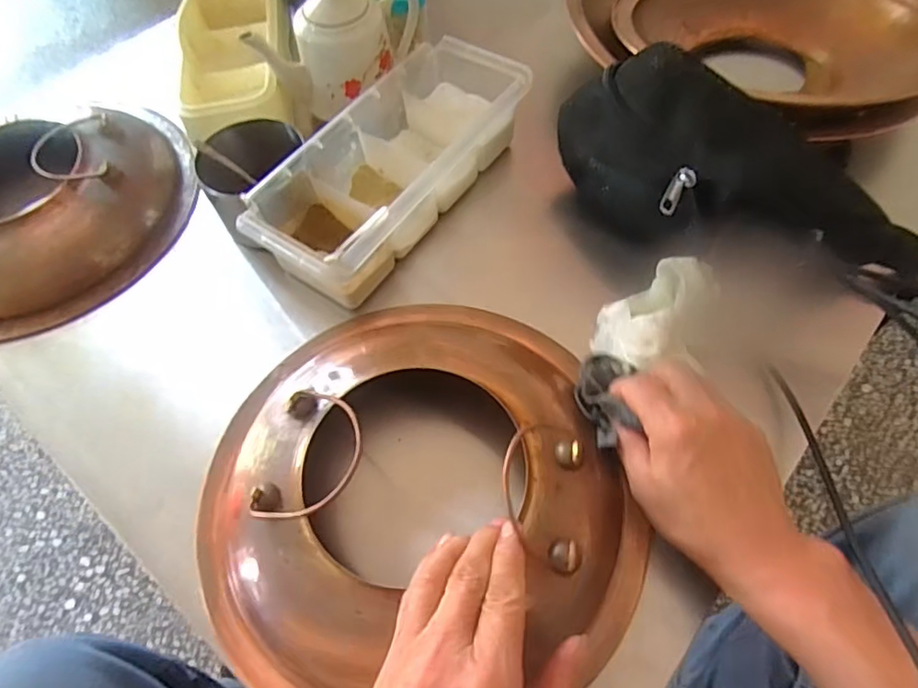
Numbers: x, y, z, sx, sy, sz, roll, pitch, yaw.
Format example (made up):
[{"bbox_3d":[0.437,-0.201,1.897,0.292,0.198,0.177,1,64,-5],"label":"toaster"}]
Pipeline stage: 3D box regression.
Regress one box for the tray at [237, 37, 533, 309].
[{"bbox_3d":[-0.051,-0.152,0.491,0.105,0.065,0.265,31,67,18],"label":"tray"}]

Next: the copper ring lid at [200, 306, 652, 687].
[{"bbox_3d":[-0.034,0.079,0.381,0.270,0.054,0.271,-2,60,3],"label":"copper ring lid"}]

